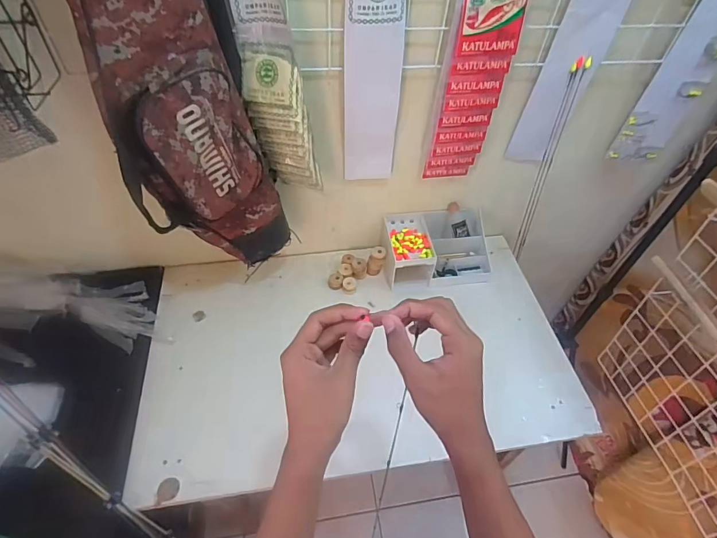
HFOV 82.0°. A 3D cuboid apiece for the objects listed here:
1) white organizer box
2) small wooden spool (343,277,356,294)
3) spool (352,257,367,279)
[{"bbox_3d":[0.179,-0.050,0.940,0.230,0.097,0.151,-3,50,-5],"label":"white organizer box"},{"bbox_3d":[-0.020,0.038,0.915,0.031,0.021,0.034,1,50,-1],"label":"small wooden spool"},{"bbox_3d":[0.002,-0.006,0.929,0.033,0.037,0.039,4,50,1],"label":"spool"}]

